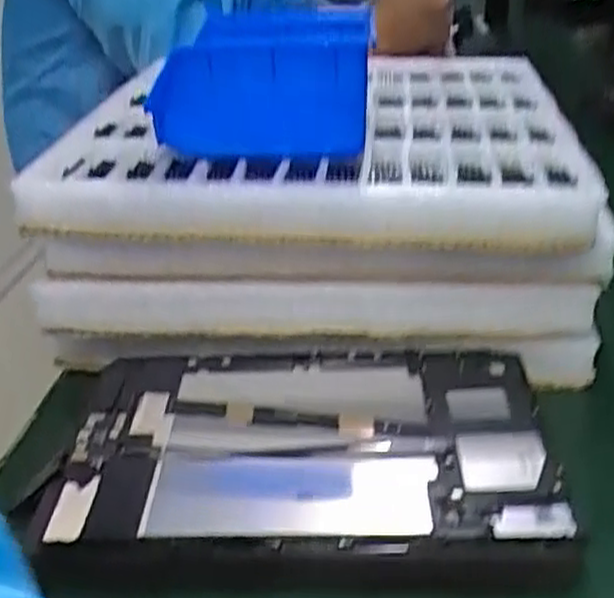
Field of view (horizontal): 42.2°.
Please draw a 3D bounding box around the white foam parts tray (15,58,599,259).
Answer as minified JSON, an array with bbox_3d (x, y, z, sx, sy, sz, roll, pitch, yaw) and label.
[{"bbox_3d":[0.008,-0.105,0.541,0.325,0.047,0.251,1,29,7],"label":"white foam parts tray"}]

